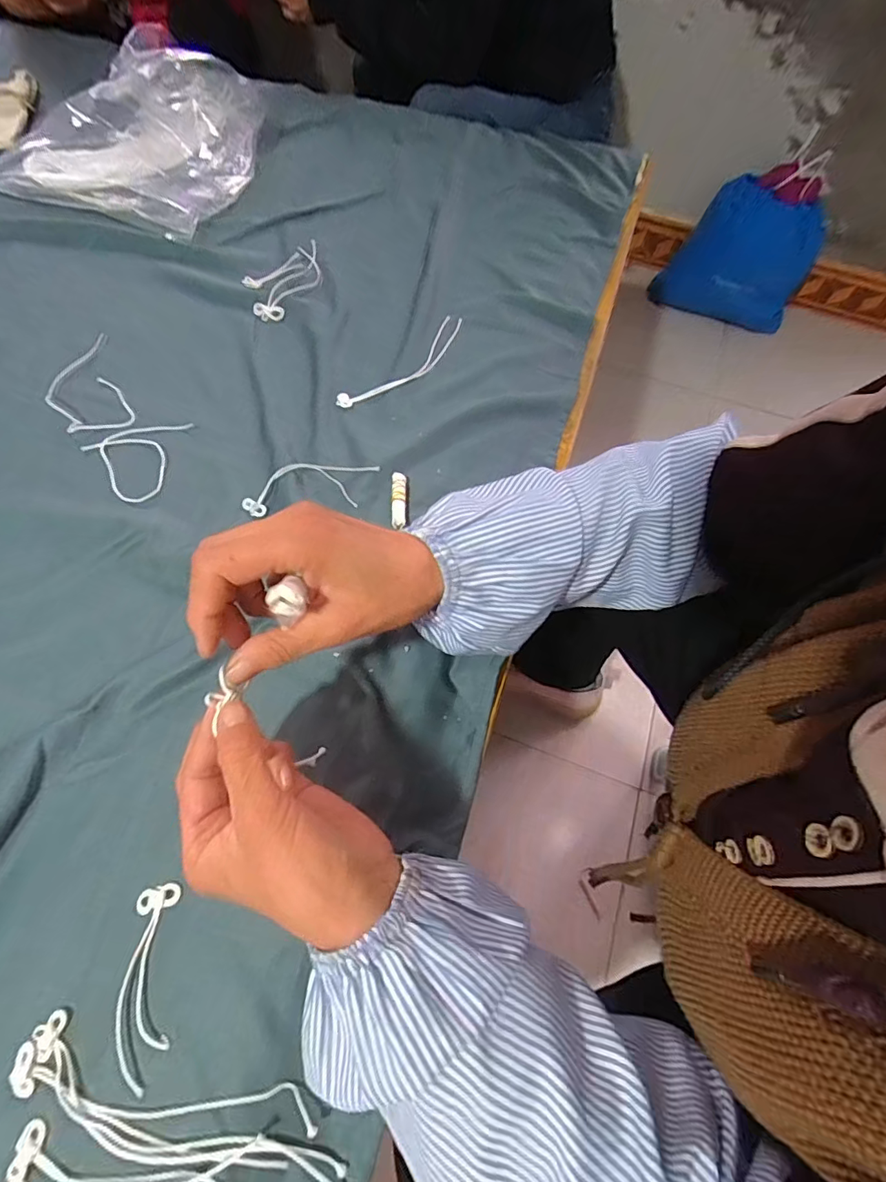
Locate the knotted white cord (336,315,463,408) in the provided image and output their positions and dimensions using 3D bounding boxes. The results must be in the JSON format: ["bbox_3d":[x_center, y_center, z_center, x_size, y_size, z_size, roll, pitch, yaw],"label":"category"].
[{"bbox_3d":[-0.035,-0.249,0.541,0.047,0.006,0.188,38,68,15],"label":"knotted white cord"}]

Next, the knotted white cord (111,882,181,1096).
[{"bbox_3d":[-0.177,0.230,0.292,0.034,0.006,0.096,-6,64,-6],"label":"knotted white cord"}]

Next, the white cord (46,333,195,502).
[{"bbox_3d":[-0.325,-0.182,0.491,0.091,0.016,0.227,-38,71,-19],"label":"white cord"}]

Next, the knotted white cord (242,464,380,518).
[{"bbox_3d":[-0.120,-0.095,0.453,0.121,0.009,0.049,-2,64,-4],"label":"knotted white cord"}]

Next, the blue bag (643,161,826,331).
[{"bbox_3d":[0.784,-0.868,1.290,0.382,0.327,0.119,13,63,3],"label":"blue bag"}]

